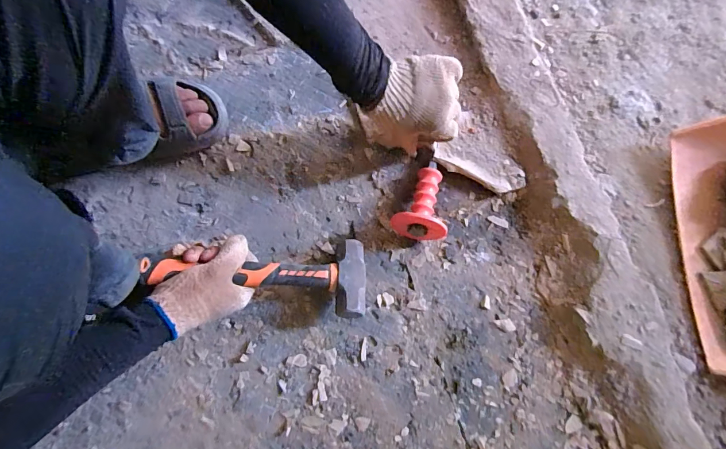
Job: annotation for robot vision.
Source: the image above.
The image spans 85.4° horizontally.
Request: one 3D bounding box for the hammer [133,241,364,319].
[{"bbox_3d":[-0.134,0.063,0.510,0.276,0.048,0.101,5,80,-11],"label":"hammer"}]

